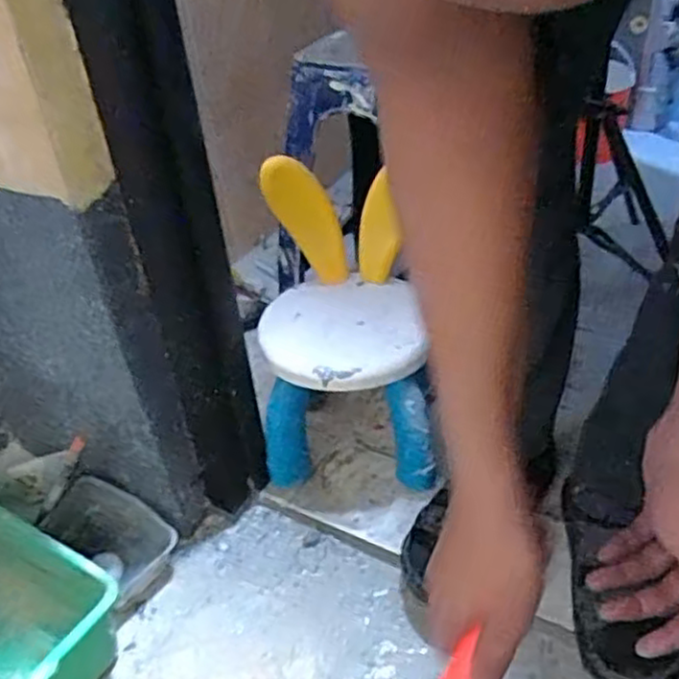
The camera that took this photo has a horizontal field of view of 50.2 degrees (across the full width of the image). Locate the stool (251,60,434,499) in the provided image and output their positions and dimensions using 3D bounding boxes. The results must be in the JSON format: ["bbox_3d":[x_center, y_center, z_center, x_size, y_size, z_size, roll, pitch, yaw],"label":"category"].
[{"bbox_3d":[0.007,-0.018,0.929,0.207,0.356,0.217,0,38,7],"label":"stool"}]

